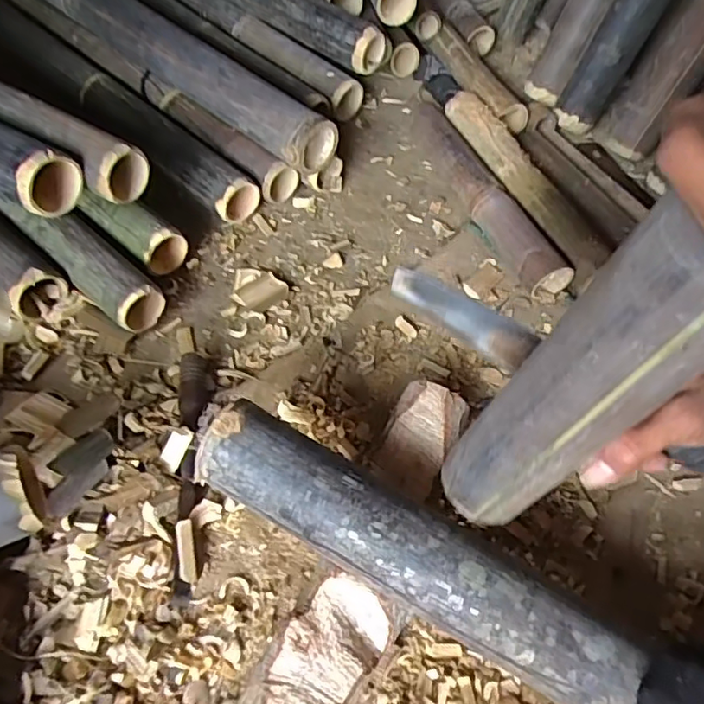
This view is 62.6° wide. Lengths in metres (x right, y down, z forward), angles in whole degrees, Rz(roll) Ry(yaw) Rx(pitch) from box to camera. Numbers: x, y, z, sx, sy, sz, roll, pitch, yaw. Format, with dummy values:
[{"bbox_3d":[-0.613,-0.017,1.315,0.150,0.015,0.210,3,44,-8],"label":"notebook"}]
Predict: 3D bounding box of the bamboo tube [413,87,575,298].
[{"bbox_3d":[0.176,-0.223,0.805,0.057,0.061,0.370,-16,56,-16],"label":"bamboo tube"}]

